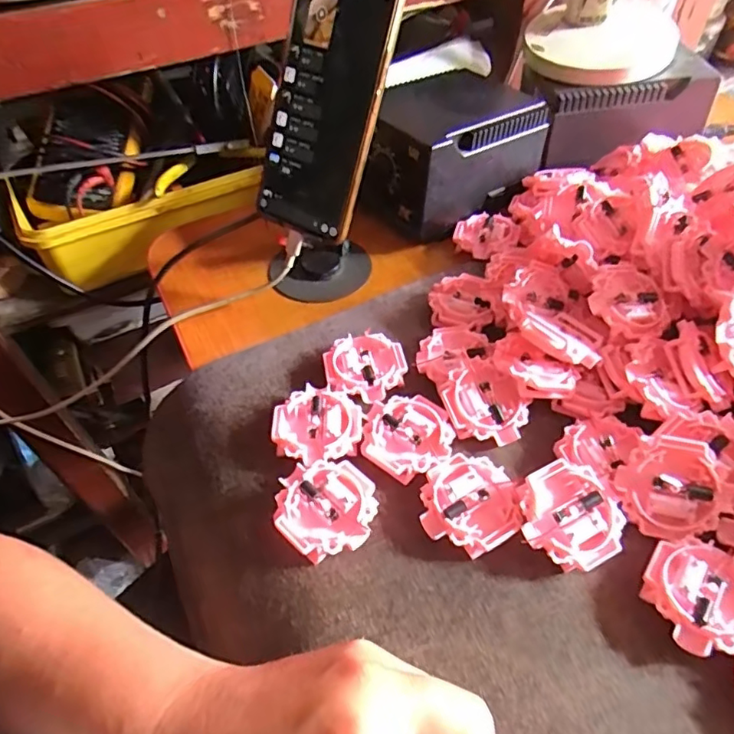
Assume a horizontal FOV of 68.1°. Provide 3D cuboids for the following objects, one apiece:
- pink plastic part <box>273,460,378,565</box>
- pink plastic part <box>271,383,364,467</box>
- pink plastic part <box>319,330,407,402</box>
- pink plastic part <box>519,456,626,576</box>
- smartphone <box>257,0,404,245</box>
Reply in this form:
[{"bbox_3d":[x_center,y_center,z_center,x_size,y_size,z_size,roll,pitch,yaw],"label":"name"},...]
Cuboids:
[{"bbox_3d":[-0.023,0.077,0.296,0.054,0.016,0.052,34,59,27],"label":"pink plastic part"},{"bbox_3d":[-0.030,0.037,0.330,0.053,0.015,0.050,-1,50,1],"label":"pink plastic part"},{"bbox_3d":[-0.001,0.002,0.361,0.052,0.016,0.052,-10,50,-7],"label":"pink plastic part"},{"bbox_3d":[0.104,0.079,0.285,0.052,0.015,0.052,1,63,-1],"label":"pink plastic part"},{"bbox_3d":[-0.029,-0.169,0.357,0.075,0.165,0.009,26,25,21],"label":"smartphone"}]

